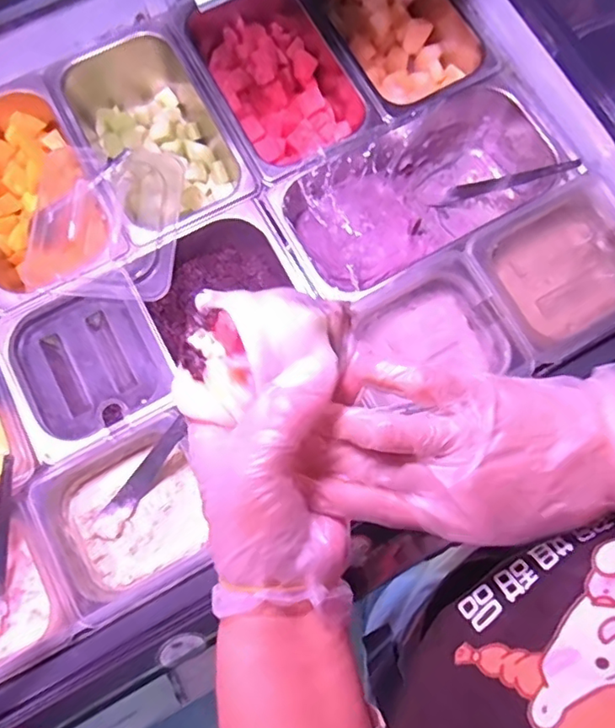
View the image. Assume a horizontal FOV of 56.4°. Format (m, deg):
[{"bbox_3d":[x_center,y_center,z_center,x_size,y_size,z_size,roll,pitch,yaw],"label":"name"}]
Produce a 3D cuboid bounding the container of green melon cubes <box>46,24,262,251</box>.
[{"bbox_3d":[-0.187,-0.272,0.702,0.161,0.094,0.283,-30,79,-6],"label":"container of green melon cubes"}]

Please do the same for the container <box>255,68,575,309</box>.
[{"bbox_3d":[0.133,-0.196,0.695,0.341,0.102,0.162,-30,79,-7],"label":"container"}]

